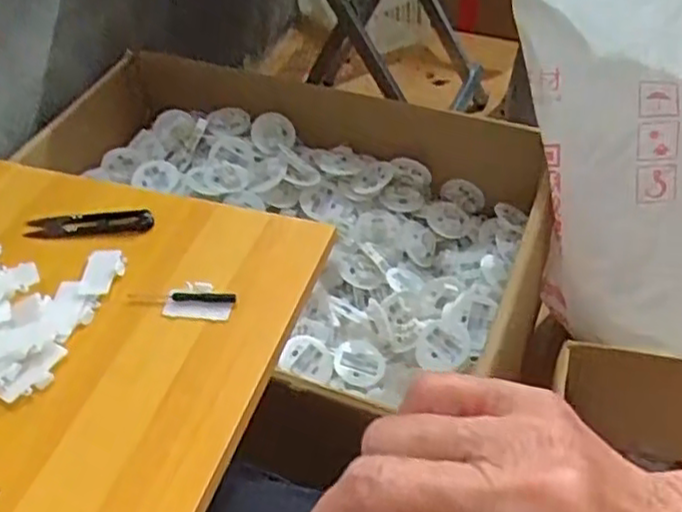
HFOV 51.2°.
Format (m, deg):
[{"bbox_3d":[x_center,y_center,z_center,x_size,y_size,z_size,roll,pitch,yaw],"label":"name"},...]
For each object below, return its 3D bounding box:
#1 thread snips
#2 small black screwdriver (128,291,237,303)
[{"bbox_3d":[-0.195,-0.025,0.554,0.096,0.007,0.023,-2,45,2],"label":"thread snips"},{"bbox_3d":[-0.112,0.028,0.500,0.077,0.005,0.009,4,46,9],"label":"small black screwdriver"}]

